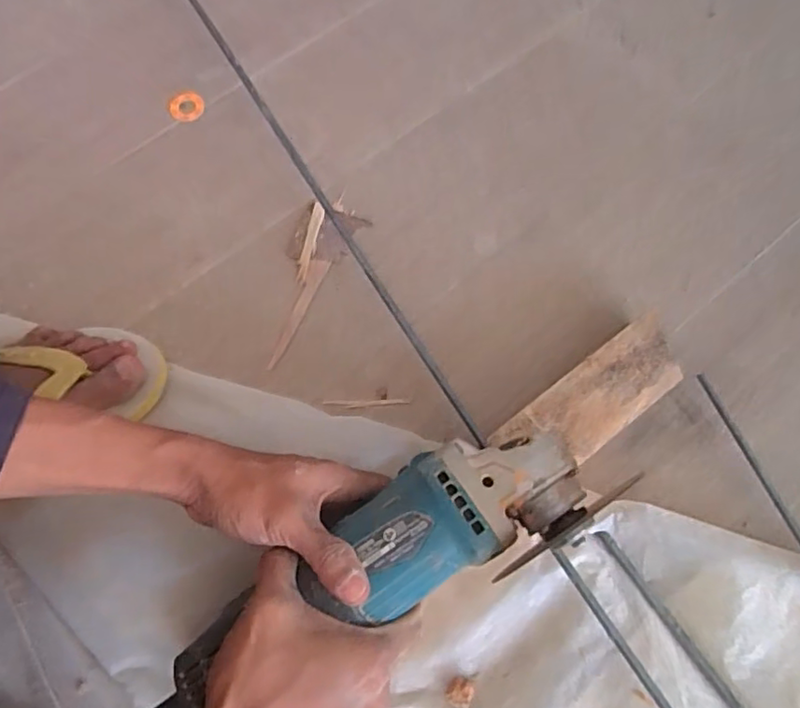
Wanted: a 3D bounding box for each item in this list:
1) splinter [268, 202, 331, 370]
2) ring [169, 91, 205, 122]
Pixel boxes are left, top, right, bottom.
[{"bbox_3d":[-0.078,-0.059,0.503,0.024,0.011,0.149,10,69,4],"label":"splinter"},{"bbox_3d":[-0.204,-0.237,0.571,0.033,0.004,0.038,-18,69,-7],"label":"ring"}]

